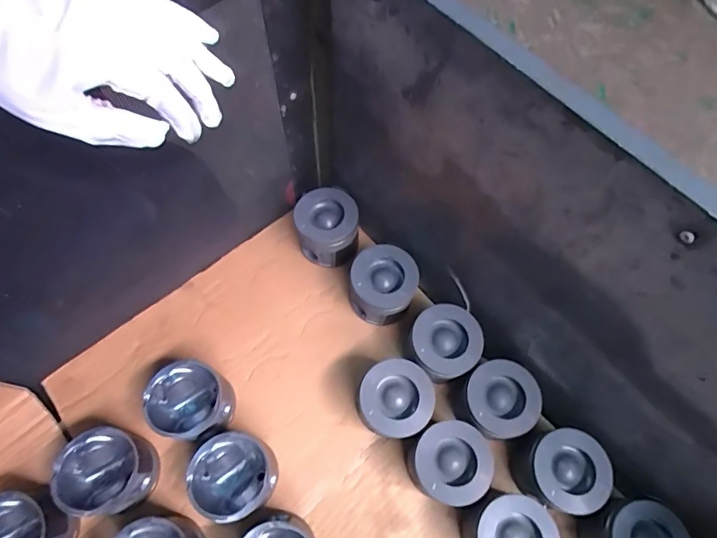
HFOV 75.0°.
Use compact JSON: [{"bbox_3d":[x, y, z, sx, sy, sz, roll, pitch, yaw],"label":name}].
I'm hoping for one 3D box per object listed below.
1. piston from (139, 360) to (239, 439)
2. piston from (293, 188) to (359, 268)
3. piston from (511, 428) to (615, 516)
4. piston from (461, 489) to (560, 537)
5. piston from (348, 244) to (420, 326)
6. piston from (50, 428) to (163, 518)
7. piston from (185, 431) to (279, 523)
[{"bbox_3d":[-0.195,0.157,0.551,0.088,0.074,0.080,1,68,-2],"label":"piston"},{"bbox_3d":[-0.043,-0.057,0.652,0.083,0.071,0.090,1,68,-2],"label":"piston"},{"bbox_3d":[0.222,0.228,0.530,0.096,0.062,0.087,0,68,-2],"label":"piston"},{"bbox_3d":[0.163,0.290,0.509,0.082,0.072,0.082,1,68,-2],"label":"piston"},{"bbox_3d":[0.030,0.025,0.619,0.083,0.076,0.089,1,68,-2],"label":"piston"},{"bbox_3d":[-0.274,0.223,0.516,0.088,0.070,0.084,1,68,-2],"label":"piston"},{"bbox_3d":[-0.136,0.230,0.523,0.084,0.076,0.082,1,68,-2],"label":"piston"}]

